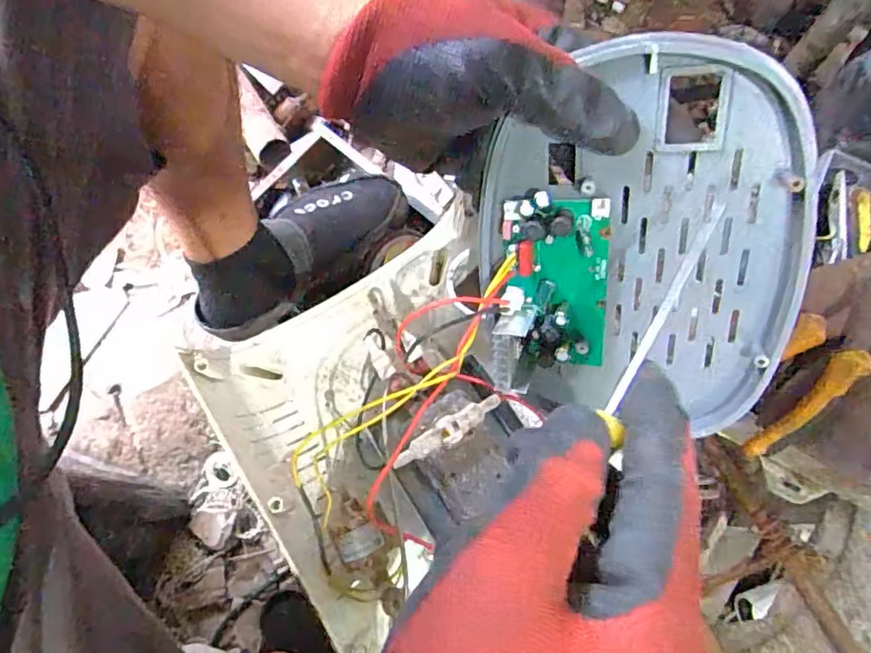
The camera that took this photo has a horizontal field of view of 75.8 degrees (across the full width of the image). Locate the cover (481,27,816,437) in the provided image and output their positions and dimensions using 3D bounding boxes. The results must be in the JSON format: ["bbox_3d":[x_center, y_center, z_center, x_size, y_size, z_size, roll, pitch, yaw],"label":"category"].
[{"bbox_3d":[0.095,-0.037,0.272,0.148,0.015,0.179,5,115,16],"label":"cover"}]

